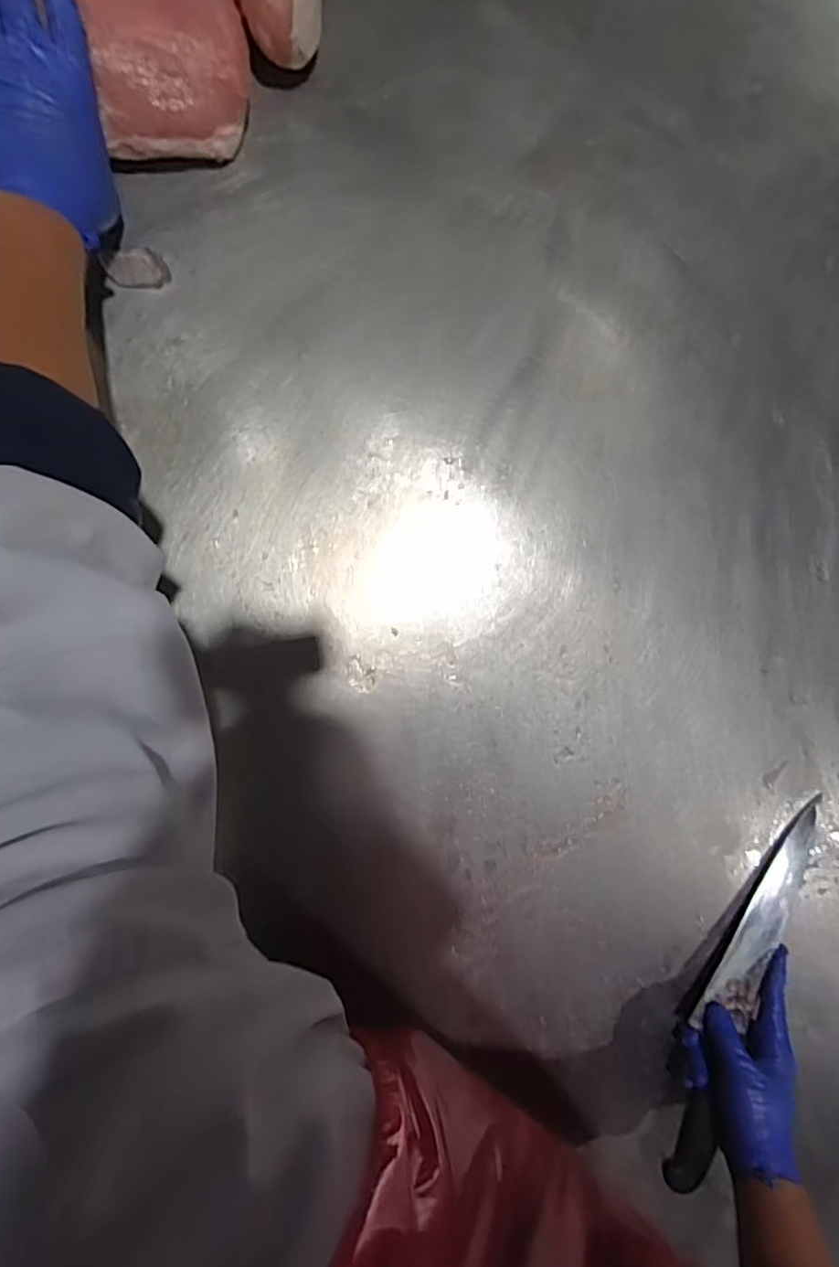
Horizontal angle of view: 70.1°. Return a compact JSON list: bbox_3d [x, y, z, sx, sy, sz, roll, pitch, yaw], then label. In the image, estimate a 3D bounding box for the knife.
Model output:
[{"bbox_3d":[0.294,0.318,0.552,0.051,0.038,0.344,30,77,-9],"label":"knife"}]

